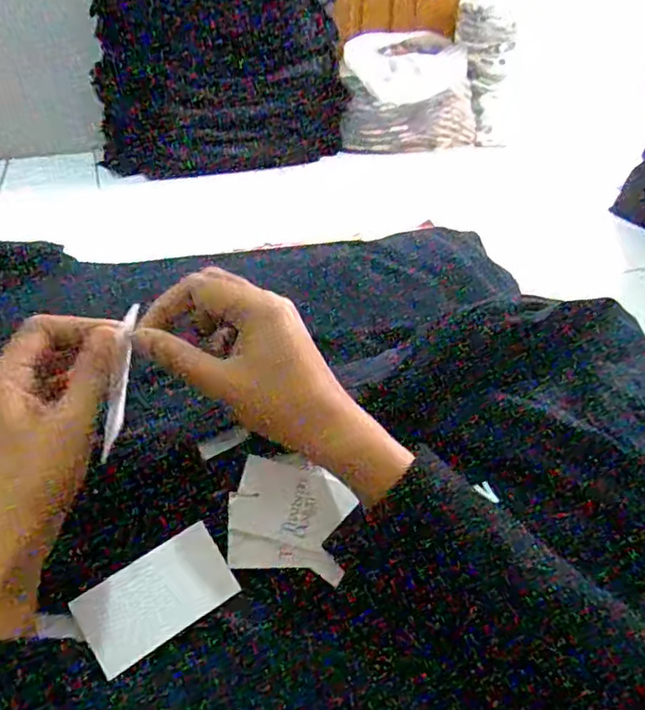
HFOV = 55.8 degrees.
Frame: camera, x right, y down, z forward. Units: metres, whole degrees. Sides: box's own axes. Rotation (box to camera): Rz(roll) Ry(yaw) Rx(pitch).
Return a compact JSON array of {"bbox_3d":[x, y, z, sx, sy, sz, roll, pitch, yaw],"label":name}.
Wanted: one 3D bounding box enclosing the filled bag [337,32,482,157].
[{"bbox_3d":[0.240,-0.777,1.802,0.380,0.275,0.230,-5,36,-5],"label":"filled bag"}]

